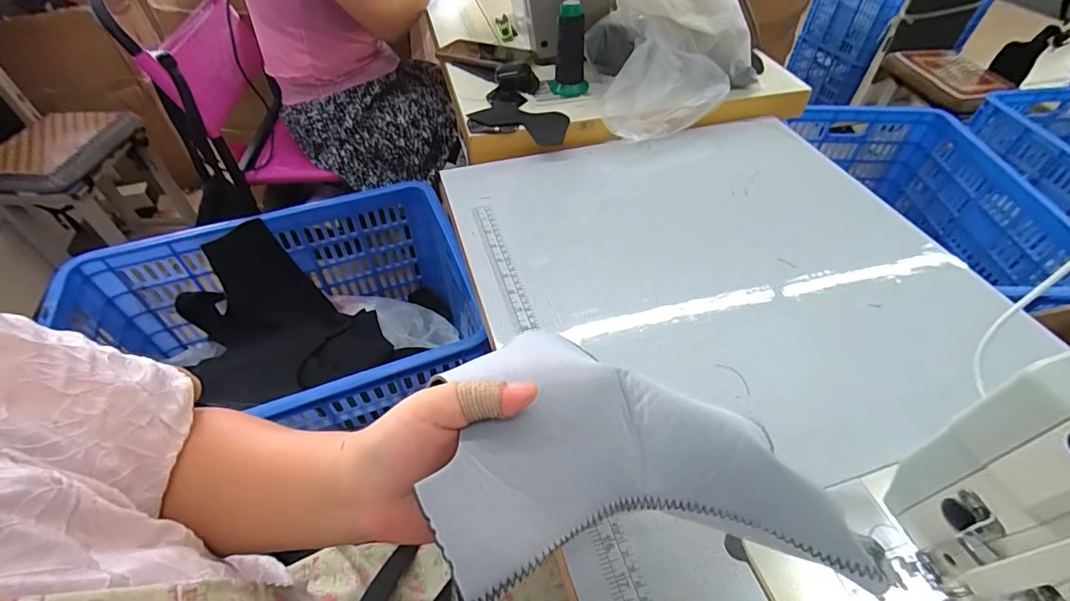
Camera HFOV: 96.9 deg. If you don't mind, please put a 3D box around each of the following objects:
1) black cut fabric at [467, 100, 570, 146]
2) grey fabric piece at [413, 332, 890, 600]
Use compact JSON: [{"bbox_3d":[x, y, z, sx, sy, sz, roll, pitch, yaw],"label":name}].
[{"bbox_3d":[-0.020,-0.264,0.698,0.137,0.023,0.072,12,49,11],"label":"black cut fabric"},{"bbox_3d":[0.048,0.069,0.240,0.187,0.036,0.137,-5,48,-4],"label":"grey fabric piece"}]

